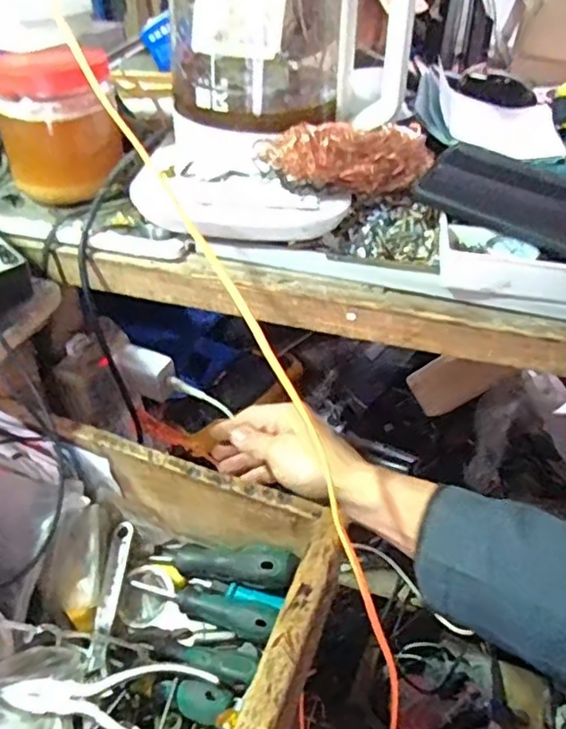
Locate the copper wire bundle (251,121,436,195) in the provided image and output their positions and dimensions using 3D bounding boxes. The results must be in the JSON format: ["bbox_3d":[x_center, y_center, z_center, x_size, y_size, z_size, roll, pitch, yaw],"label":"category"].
[{"bbox_3d":[0.050,-0.155,0.472,0.129,0.044,0.033,-5,41,-8],"label":"copper wire bundle"}]

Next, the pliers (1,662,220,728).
[{"bbox_3d":[-0.108,0.211,0.401,0.129,0.013,0.046,5,41,4],"label":"pliers"}]

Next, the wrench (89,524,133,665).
[{"bbox_3d":[-0.126,0.165,0.462,0.012,0.009,0.102,4,54,2],"label":"wrench"}]

